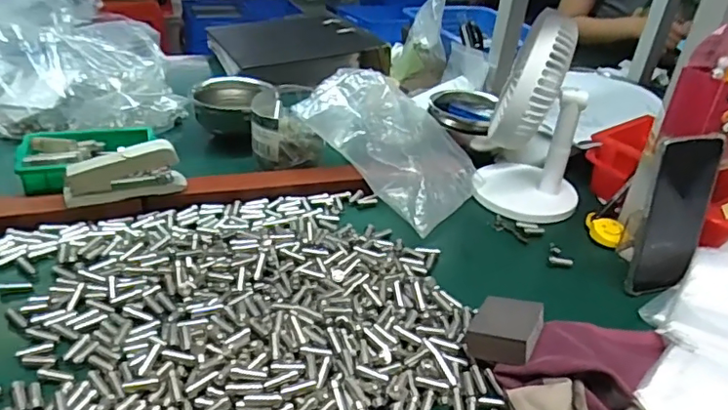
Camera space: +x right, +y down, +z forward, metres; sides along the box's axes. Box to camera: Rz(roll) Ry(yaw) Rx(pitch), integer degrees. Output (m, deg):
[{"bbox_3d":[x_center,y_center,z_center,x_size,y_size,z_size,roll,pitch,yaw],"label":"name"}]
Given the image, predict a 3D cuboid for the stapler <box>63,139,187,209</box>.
[{"bbox_3d":[-0.264,-0.032,0.622,0.123,0.065,0.032,-10,35,-23],"label":"stapler"}]

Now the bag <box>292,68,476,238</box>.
[{"bbox_3d":[0.038,-0.083,0.713,0.200,0.111,0.151,28,38,31],"label":"bag"}]

